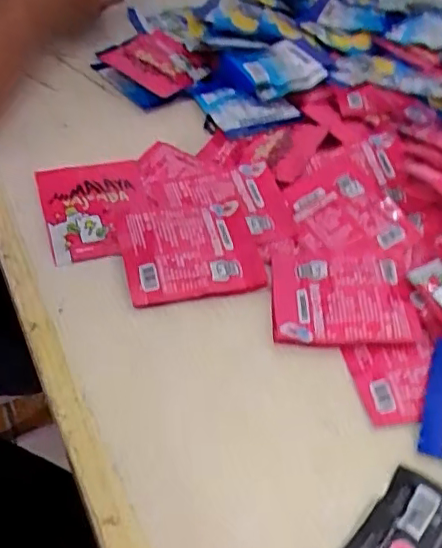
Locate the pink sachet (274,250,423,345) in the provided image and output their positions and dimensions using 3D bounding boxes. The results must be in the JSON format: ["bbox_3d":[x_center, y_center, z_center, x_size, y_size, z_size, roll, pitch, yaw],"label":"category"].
[{"bbox_3d":[0.095,0.016,0.460,0.109,0.006,0.088,3,47,-8],"label":"pink sachet"}]

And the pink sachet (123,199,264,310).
[{"bbox_3d":[-0.024,-0.021,0.476,0.109,0.016,0.091,-9,52,-11],"label":"pink sachet"}]

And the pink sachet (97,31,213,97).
[{"bbox_3d":[-0.072,-0.255,0.681,0.117,0.012,0.110,38,52,23],"label":"pink sachet"}]

